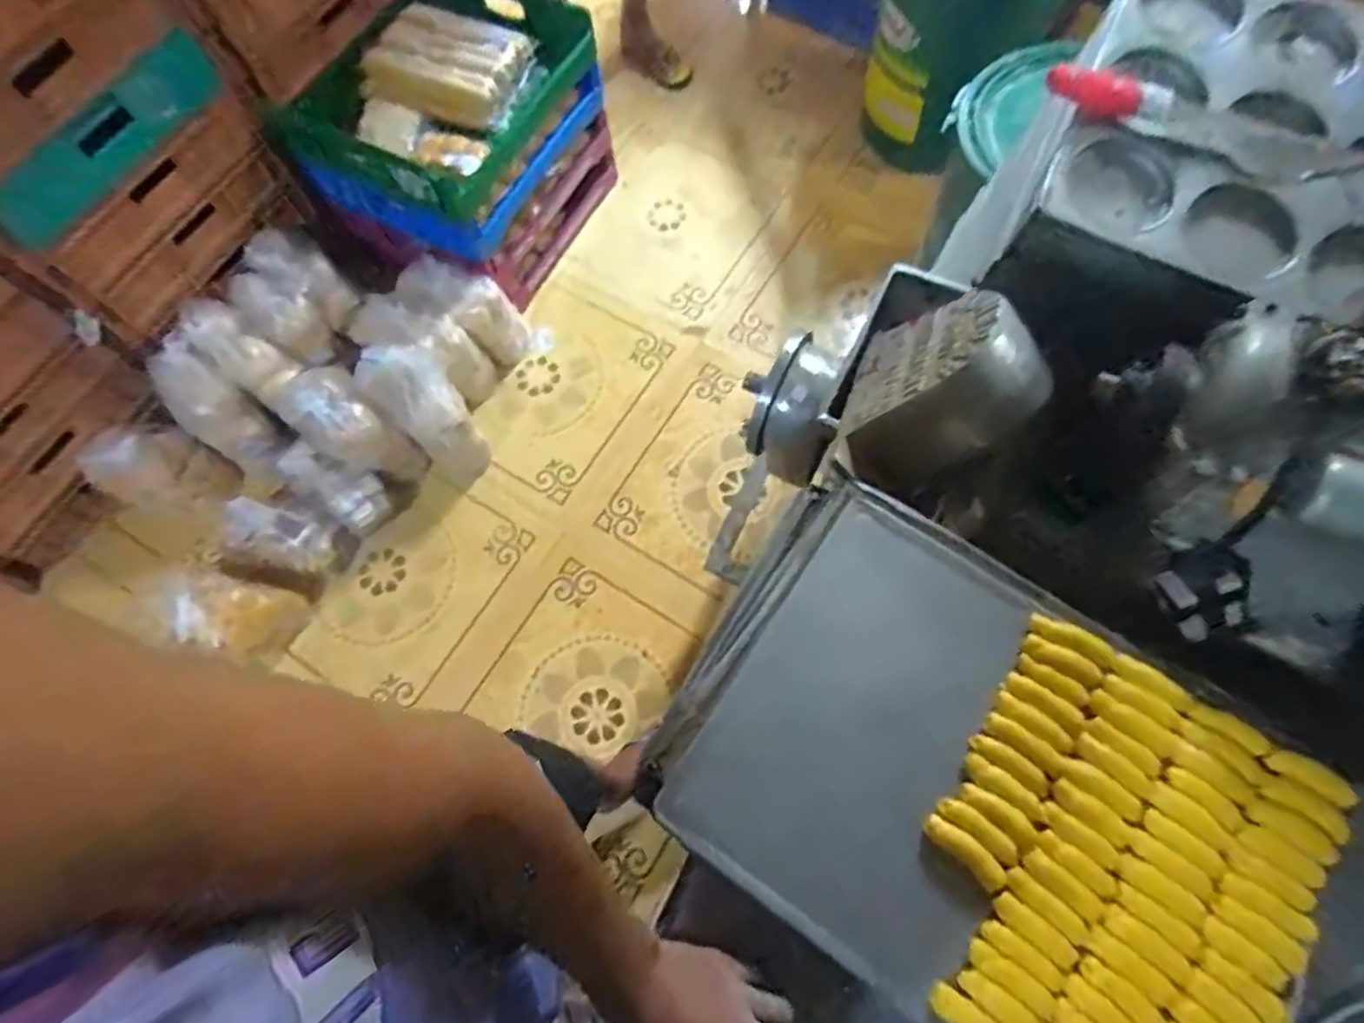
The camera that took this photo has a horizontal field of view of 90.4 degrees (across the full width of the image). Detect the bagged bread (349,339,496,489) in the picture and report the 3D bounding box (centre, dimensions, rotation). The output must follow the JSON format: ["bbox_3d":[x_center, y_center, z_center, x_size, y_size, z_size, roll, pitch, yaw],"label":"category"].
[{"bbox_3d":[-0.527,-0.195,1.421,0.152,0.336,0.101,-38,38,-11],"label":"bagged bread"}]

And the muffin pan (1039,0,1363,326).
[{"bbox_3d":[0.606,-0.341,0.645,0.467,0.055,0.356,22,80,7],"label":"muffin pan"}]

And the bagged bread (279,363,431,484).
[{"bbox_3d":[-0.700,-0.172,1.475,0.131,0.314,0.160,8,63,52],"label":"bagged bread"}]

